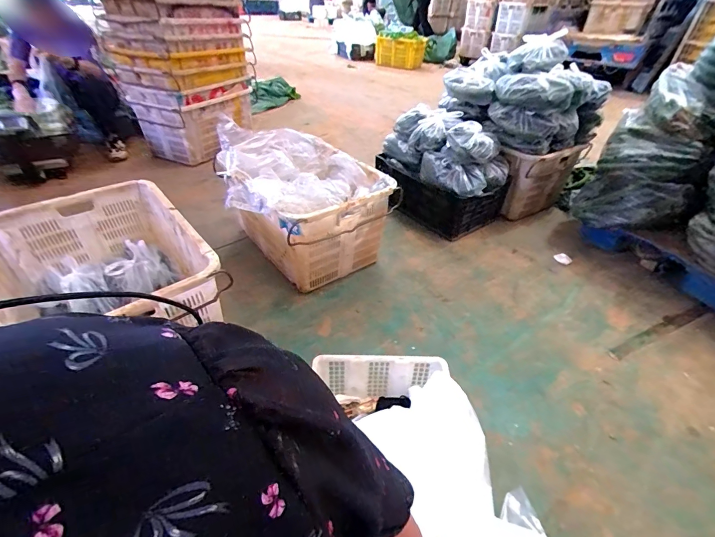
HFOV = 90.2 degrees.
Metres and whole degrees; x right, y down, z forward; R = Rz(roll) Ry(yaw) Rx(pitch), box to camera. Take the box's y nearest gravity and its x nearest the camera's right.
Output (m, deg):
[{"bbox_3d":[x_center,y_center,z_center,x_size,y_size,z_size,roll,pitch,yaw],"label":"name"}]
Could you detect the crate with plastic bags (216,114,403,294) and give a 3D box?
[{"bbox_3d":[-0.241,-0.252,1.422,0.522,0.423,0.619,-29,49,-34],"label":"crate with plastic bags"}]

